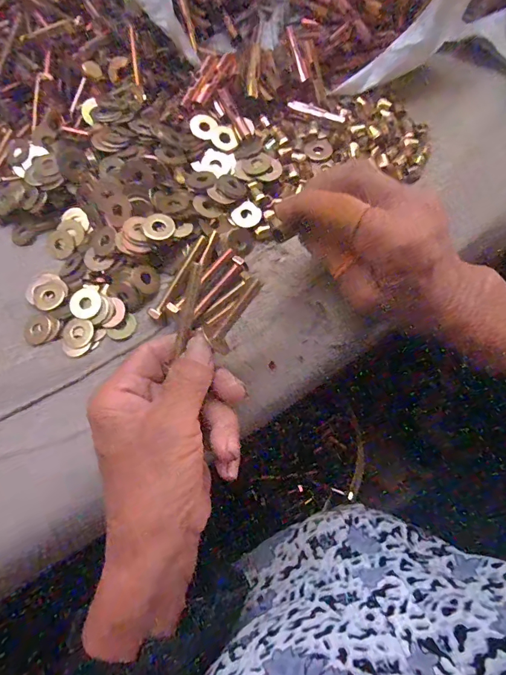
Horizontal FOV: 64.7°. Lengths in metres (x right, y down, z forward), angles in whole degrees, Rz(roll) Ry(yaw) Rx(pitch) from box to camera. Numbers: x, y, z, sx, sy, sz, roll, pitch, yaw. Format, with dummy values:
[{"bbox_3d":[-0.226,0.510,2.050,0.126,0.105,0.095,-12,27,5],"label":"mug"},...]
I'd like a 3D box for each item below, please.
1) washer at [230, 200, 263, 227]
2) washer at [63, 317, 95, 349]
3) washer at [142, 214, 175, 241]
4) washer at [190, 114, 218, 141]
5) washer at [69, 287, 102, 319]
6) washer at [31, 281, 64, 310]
[{"bbox_3d":[-0.004,-0.087,0.286,0.021,0.004,0.018,-36,96,-6],"label":"washer"},{"bbox_3d":[-0.117,-0.003,0.266,0.019,0.004,0.020,-3,80,-1],"label":"washer"},{"bbox_3d":[-0.063,-0.073,0.265,0.021,0.004,0.021,1,67,-3],"label":"washer"},{"bbox_3d":[-0.036,-0.156,0.294,0.018,0.004,0.022,26,71,-6],"label":"washer"},{"bbox_3d":[-0.113,-0.023,0.270,0.021,0.005,0.021,0,69,1],"label":"washer"},{"bbox_3d":[-0.141,-0.030,0.274,0.022,0.004,0.022,0,69,1],"label":"washer"}]

